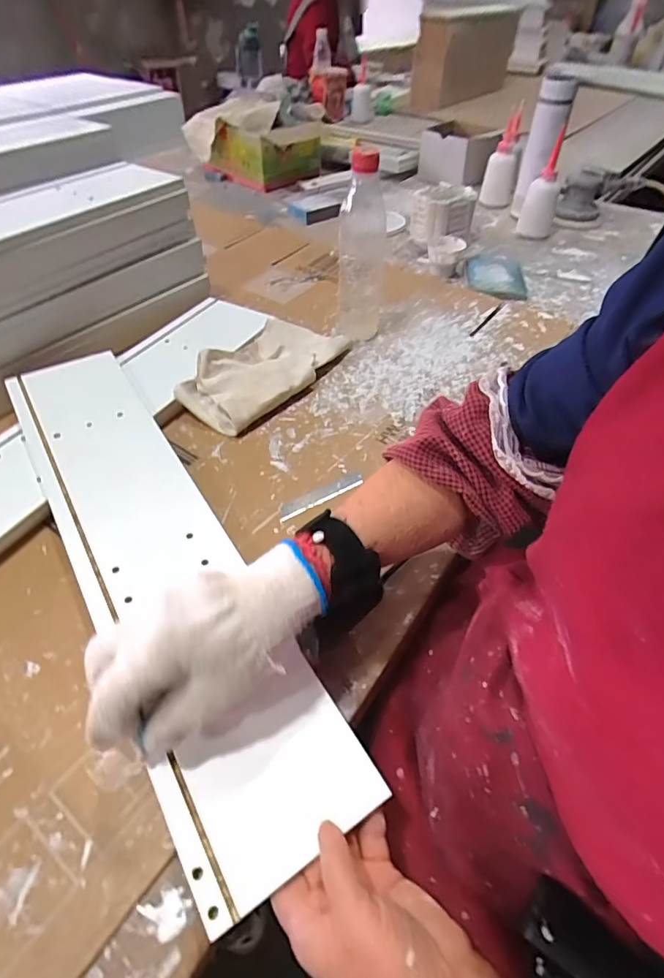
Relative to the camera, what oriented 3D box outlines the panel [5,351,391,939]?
[{"bbox_3d":[-0.163,0.038,0.421,0.120,0.025,0.540,-26,55,-22],"label":"panel"}]

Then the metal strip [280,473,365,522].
[{"bbox_3d":[-0.012,0.006,0.501,0.099,0.004,0.016,-25,59,-23],"label":"metal strip"}]

